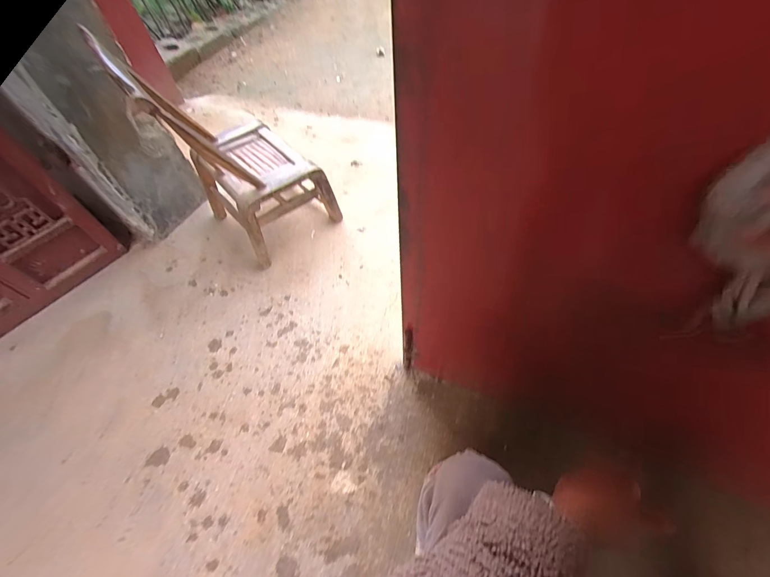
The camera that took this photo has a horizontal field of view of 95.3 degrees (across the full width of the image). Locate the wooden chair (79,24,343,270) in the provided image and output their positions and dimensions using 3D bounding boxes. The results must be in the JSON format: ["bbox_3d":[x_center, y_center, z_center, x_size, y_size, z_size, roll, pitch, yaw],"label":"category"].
[{"bbox_3d":[-0.450,-0.407,1.070,0.383,0.596,0.384,37,66,25],"label":"wooden chair"}]

